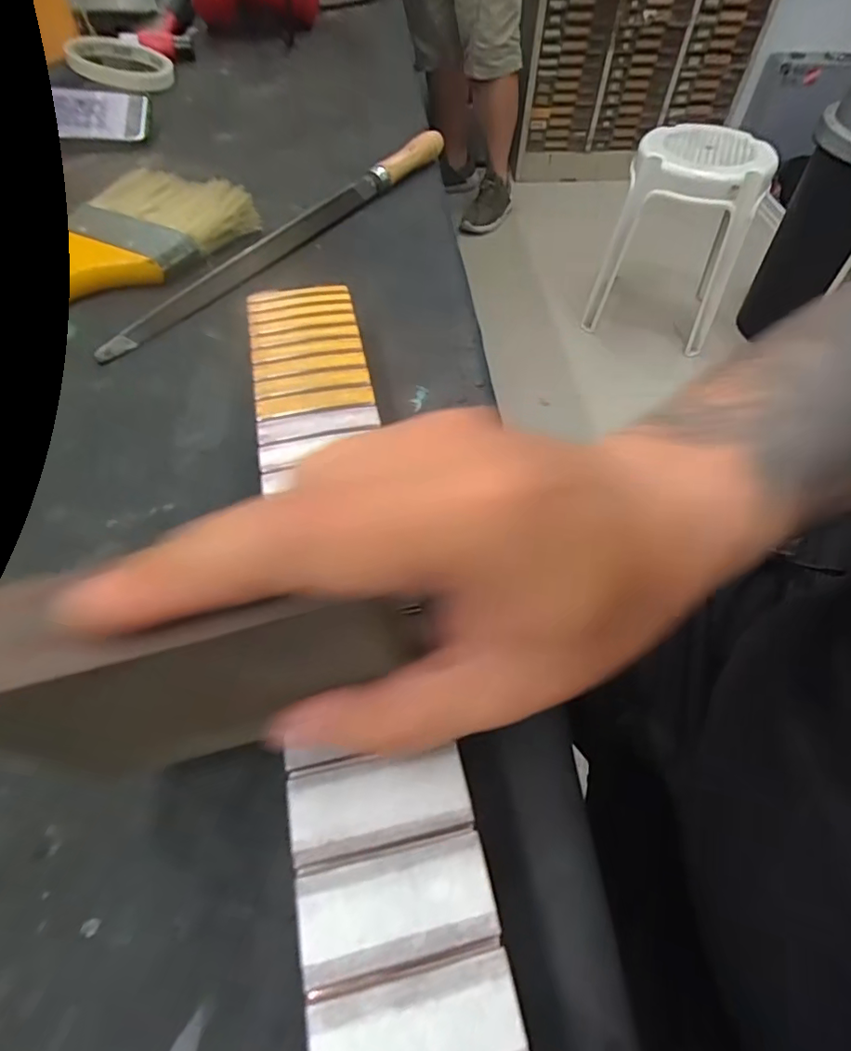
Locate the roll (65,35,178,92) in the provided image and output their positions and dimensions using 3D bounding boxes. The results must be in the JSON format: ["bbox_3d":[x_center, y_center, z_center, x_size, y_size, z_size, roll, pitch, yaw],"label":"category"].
[{"bbox_3d":[-0.342,-0.520,0.589,0.099,0.019,0.086,-24,82,-20],"label":"roll"}]

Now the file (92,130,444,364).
[{"bbox_3d":[-0.086,-0.217,0.379,0.020,0.021,0.346,29,59,18],"label":"file"}]

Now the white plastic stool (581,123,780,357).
[{"bbox_3d":[0.710,-0.792,1.482,0.348,0.473,0.302,25,59,15],"label":"white plastic stool"}]

